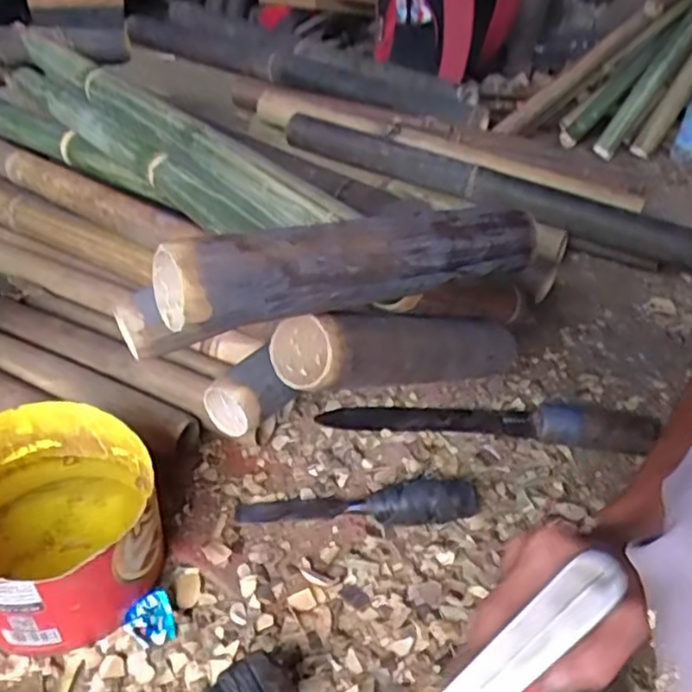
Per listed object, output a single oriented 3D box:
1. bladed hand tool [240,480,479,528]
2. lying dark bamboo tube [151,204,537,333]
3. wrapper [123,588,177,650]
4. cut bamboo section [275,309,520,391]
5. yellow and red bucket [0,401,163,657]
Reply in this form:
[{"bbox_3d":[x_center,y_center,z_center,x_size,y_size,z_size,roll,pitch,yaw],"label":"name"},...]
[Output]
[{"bbox_3d":[0.012,0.132,0.576,0.206,0.038,0.034,3,35,-6],"label":"bladed hand tool"},{"bbox_3d":[0.013,-0.061,0.433,0.262,0.052,0.048,-16,42,-27],"label":"lying dark bamboo tube"},{"bbox_3d":[-0.143,0.200,0.488,0.034,0.021,0.034,-13,40,-26],"label":"wrapper"},{"bbox_3d":[0.060,0.003,0.516,0.257,0.054,0.054,0,31,-43],"label":"cut bamboo section"},{"bbox_3d":[-0.221,0.133,0.501,0.160,0.110,0.149,25,39,25],"label":"yellow and red bucket"}]

